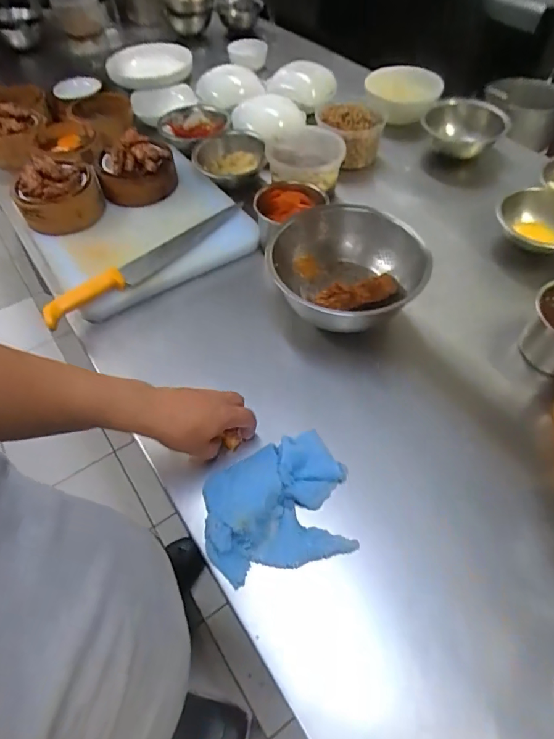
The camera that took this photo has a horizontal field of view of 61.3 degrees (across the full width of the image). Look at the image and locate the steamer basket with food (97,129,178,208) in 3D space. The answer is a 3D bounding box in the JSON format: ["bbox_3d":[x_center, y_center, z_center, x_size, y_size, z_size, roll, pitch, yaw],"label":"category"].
[{"bbox_3d":[-0.277,-0.397,0.919,0.150,0.080,0.122,-22,56,-14],"label":"steamer basket with food"}]

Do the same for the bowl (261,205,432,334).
[{"bbox_3d":[0.099,-0.141,0.725,0.225,0.105,0.236,-7,53,-3],"label":"bowl"}]

